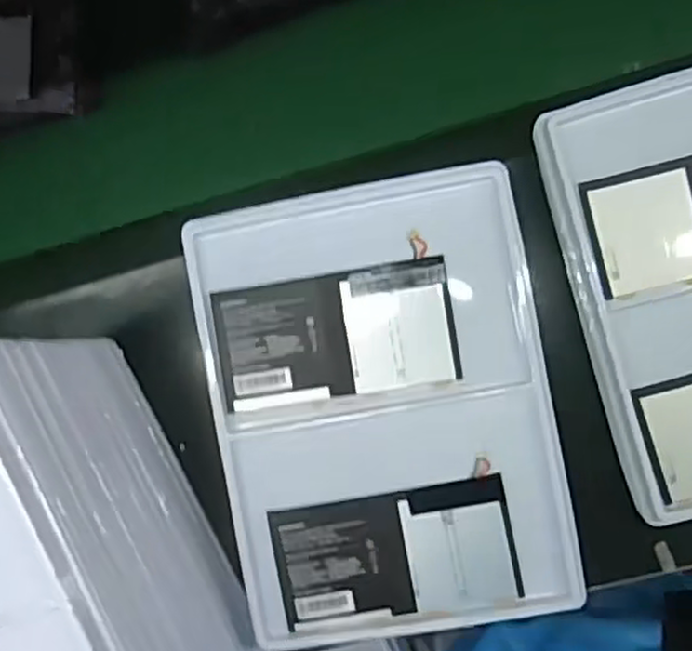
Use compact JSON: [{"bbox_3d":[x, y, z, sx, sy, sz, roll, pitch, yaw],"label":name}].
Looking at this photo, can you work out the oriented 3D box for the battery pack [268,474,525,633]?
[{"bbox_3d":[0.036,0.169,0.542,0.172,0.007,0.089,-11,86,5],"label":"battery pack"}]

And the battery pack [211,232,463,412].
[{"bbox_3d":[-0.008,0.005,0.543,0.172,0.004,0.094,-9,91,4],"label":"battery pack"}]

